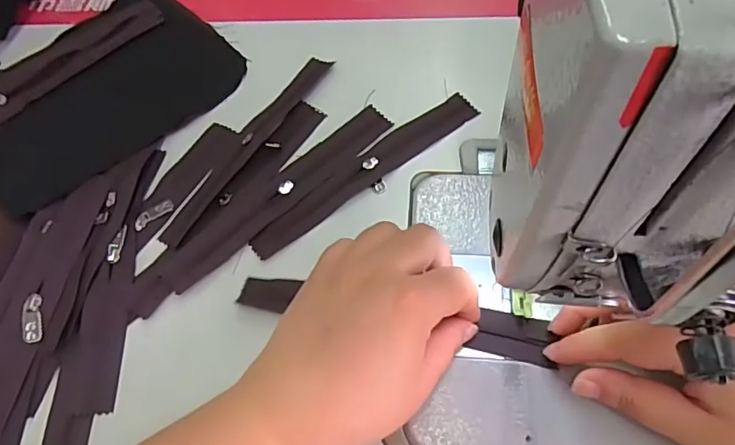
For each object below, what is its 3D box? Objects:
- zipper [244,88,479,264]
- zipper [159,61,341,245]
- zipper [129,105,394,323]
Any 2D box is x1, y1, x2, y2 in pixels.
[{"bbox_3d":[0.000,-0.034,0.352,0.180,0.007,0.030,-36,65,-15],"label":"zipper"},{"bbox_3d":[-0.083,-0.058,0.371,0.021,0.005,0.184,25,66,17],"label":"zipper"},{"bbox_3d":[-0.068,-0.014,0.346,0.210,0.005,0.031,-39,66,-16],"label":"zipper"}]

